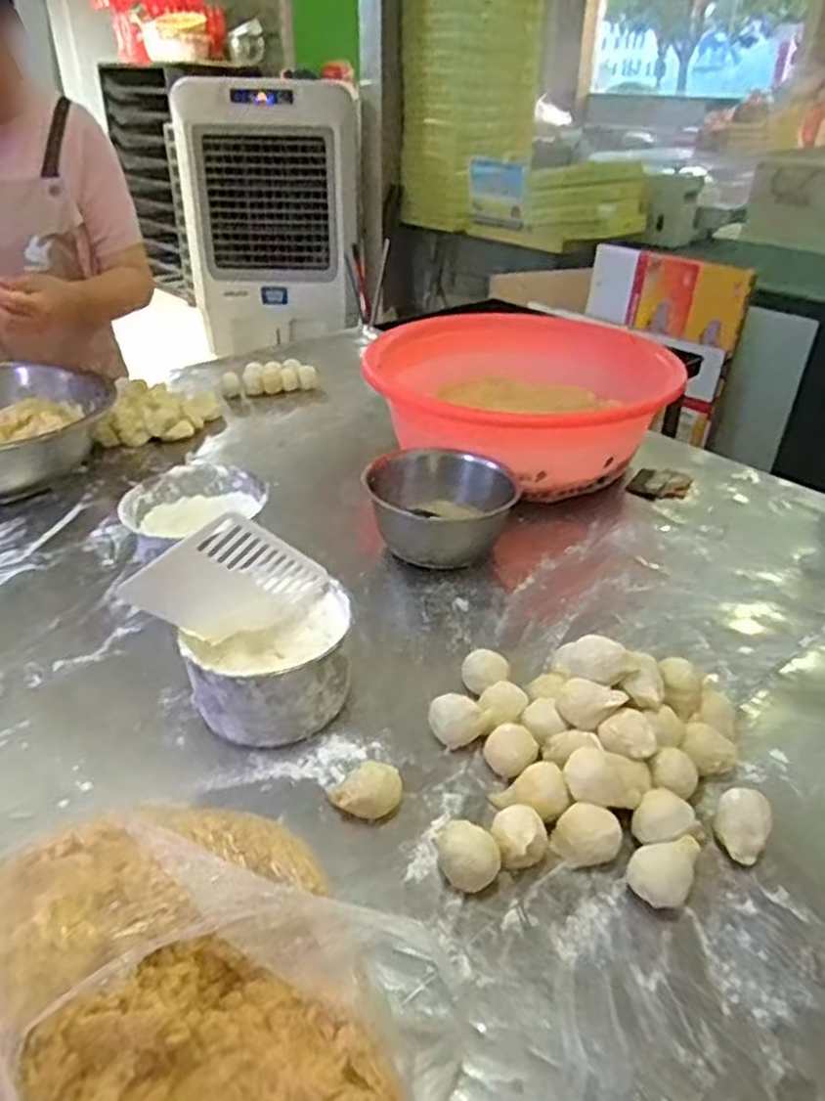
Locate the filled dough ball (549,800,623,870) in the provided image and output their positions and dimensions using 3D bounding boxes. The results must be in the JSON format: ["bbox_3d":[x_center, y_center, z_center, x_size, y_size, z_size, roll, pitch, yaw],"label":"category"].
[{"bbox_3d":[0.126,0.208,0.551,0.047,0.032,0.035,8,33,9],"label":"filled dough ball"}]

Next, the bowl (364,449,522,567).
[{"bbox_3d":[0.031,-0.043,0.873,0.166,0.091,0.135,4,33,2],"label":"bowl"}]

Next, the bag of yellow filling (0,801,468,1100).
[{"bbox_3d":[-0.123,0.248,0.397,0.242,0.117,0.248,24,38,30],"label":"bag of yellow filling"}]

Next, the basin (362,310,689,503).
[{"bbox_3d":[0.147,-0.216,1.094,0.392,0.160,0.392,2,32,-1],"label":"basin"}]

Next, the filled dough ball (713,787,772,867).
[{"bbox_3d":[0.239,0.198,0.551,0.037,0.040,0.040,2,32,-1],"label":"filled dough ball"}]

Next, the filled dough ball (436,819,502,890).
[{"bbox_3d":[0.039,0.215,0.535,0.042,0.031,0.051,4,33,2],"label":"filled dough ball"}]

